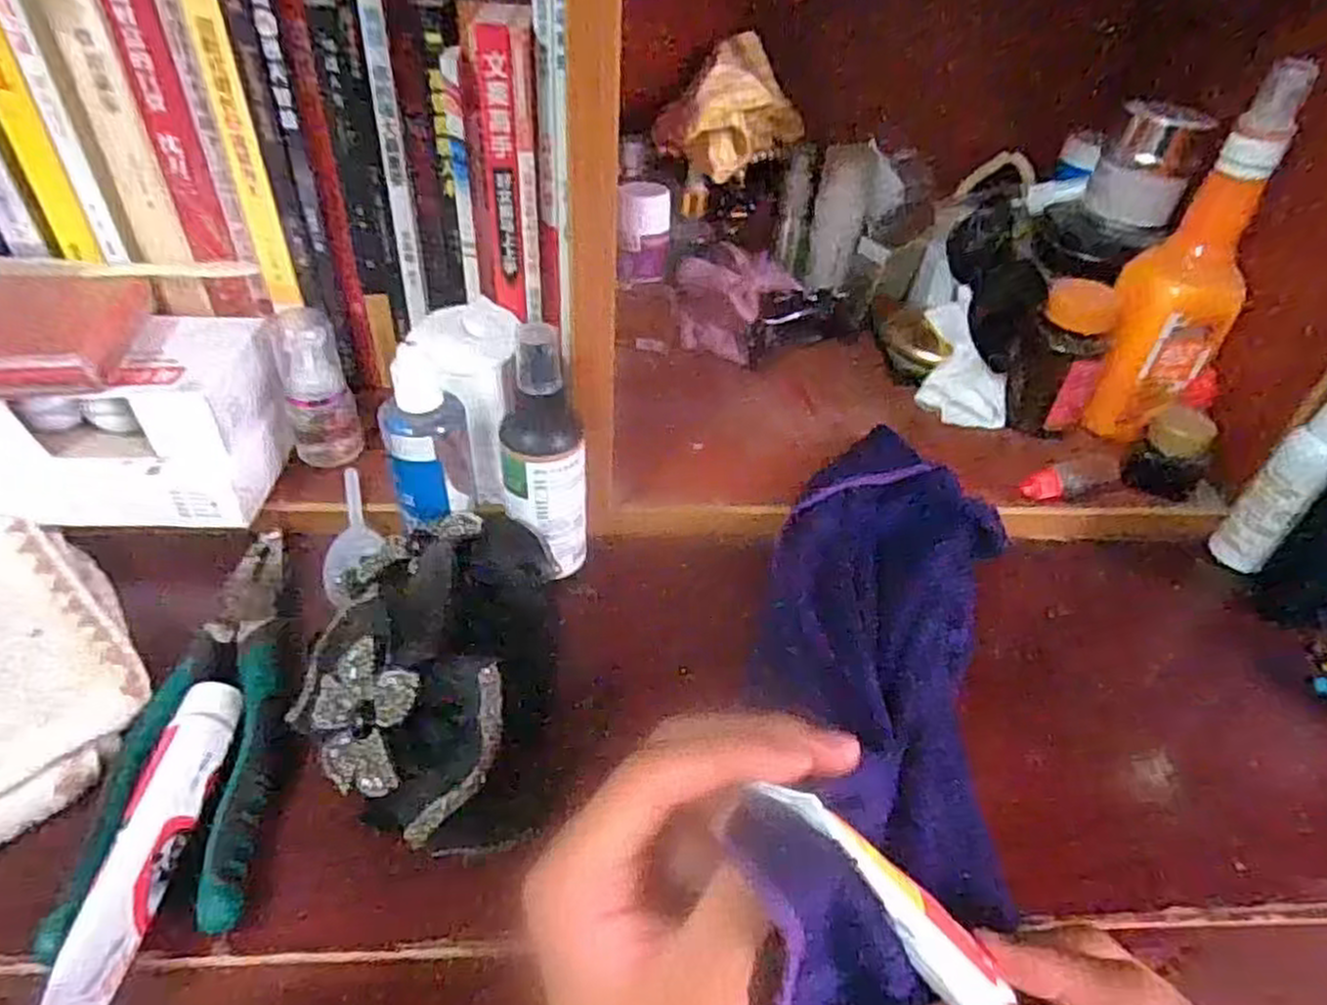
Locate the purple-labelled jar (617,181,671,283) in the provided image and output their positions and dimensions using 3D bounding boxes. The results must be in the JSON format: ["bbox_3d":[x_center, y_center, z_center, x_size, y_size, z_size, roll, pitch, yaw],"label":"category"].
[{"bbox_3d":[-0.013,-0.178,0.514,0.034,0.058,0.033,3,40,-2],"label":"purple-labelled jar"}]

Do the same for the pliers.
[{"bbox_3d":[-0.189,0.082,0.326,0.057,0.016,0.189,-4,41,-10],"label":"pliers"}]

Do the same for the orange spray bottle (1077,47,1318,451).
[{"bbox_3d":[0.290,-0.126,0.421,0.059,0.185,0.052,24,44,22],"label":"orange spray bottle"}]

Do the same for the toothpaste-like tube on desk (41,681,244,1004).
[{"bbox_3d":[-0.180,0.116,0.275,0.024,0.027,0.123,-2,41,-7],"label":"toothpaste-like tube on desk"}]

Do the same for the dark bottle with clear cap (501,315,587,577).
[{"bbox_3d":[-0.054,-0.020,0.357,0.036,0.119,0.030,1,40,-4],"label":"dark bottle with clear cap"}]

